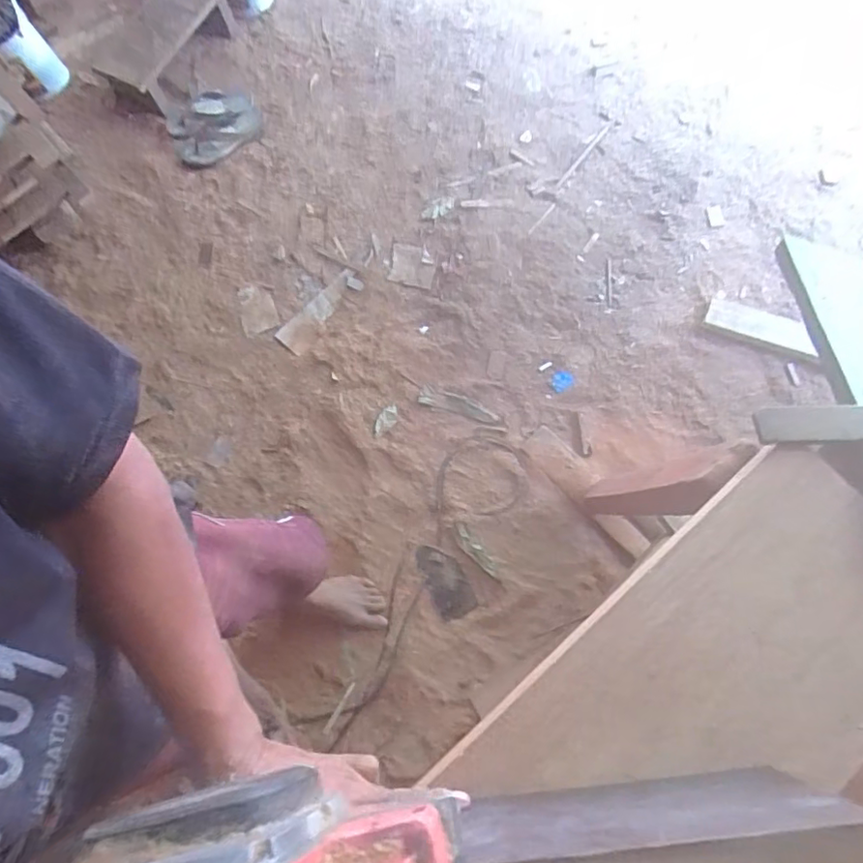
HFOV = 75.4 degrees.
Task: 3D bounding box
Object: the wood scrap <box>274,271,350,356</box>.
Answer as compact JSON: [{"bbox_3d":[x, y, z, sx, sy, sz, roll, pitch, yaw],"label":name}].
[{"bbox_3d":[-0.294,-0.314,1.424,0.073,0.010,0.254,35,79,7],"label":"wood scrap"}]

